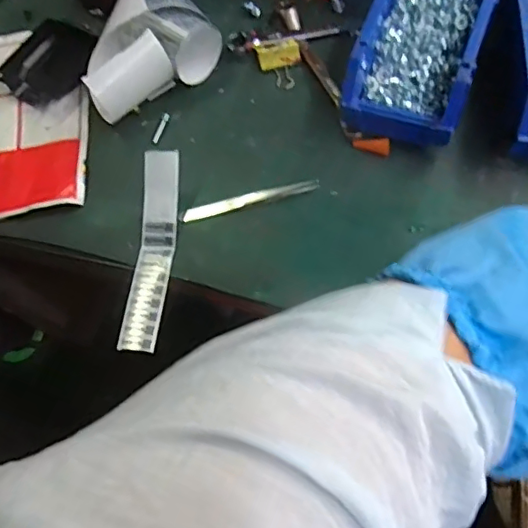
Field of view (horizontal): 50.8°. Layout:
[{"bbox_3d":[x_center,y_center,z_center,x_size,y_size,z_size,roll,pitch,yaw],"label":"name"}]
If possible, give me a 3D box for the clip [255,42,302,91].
[{"bbox_3d":[0.017,-0.199,0.564,0.045,0.020,0.042,-7,65,4],"label":"clip"}]

